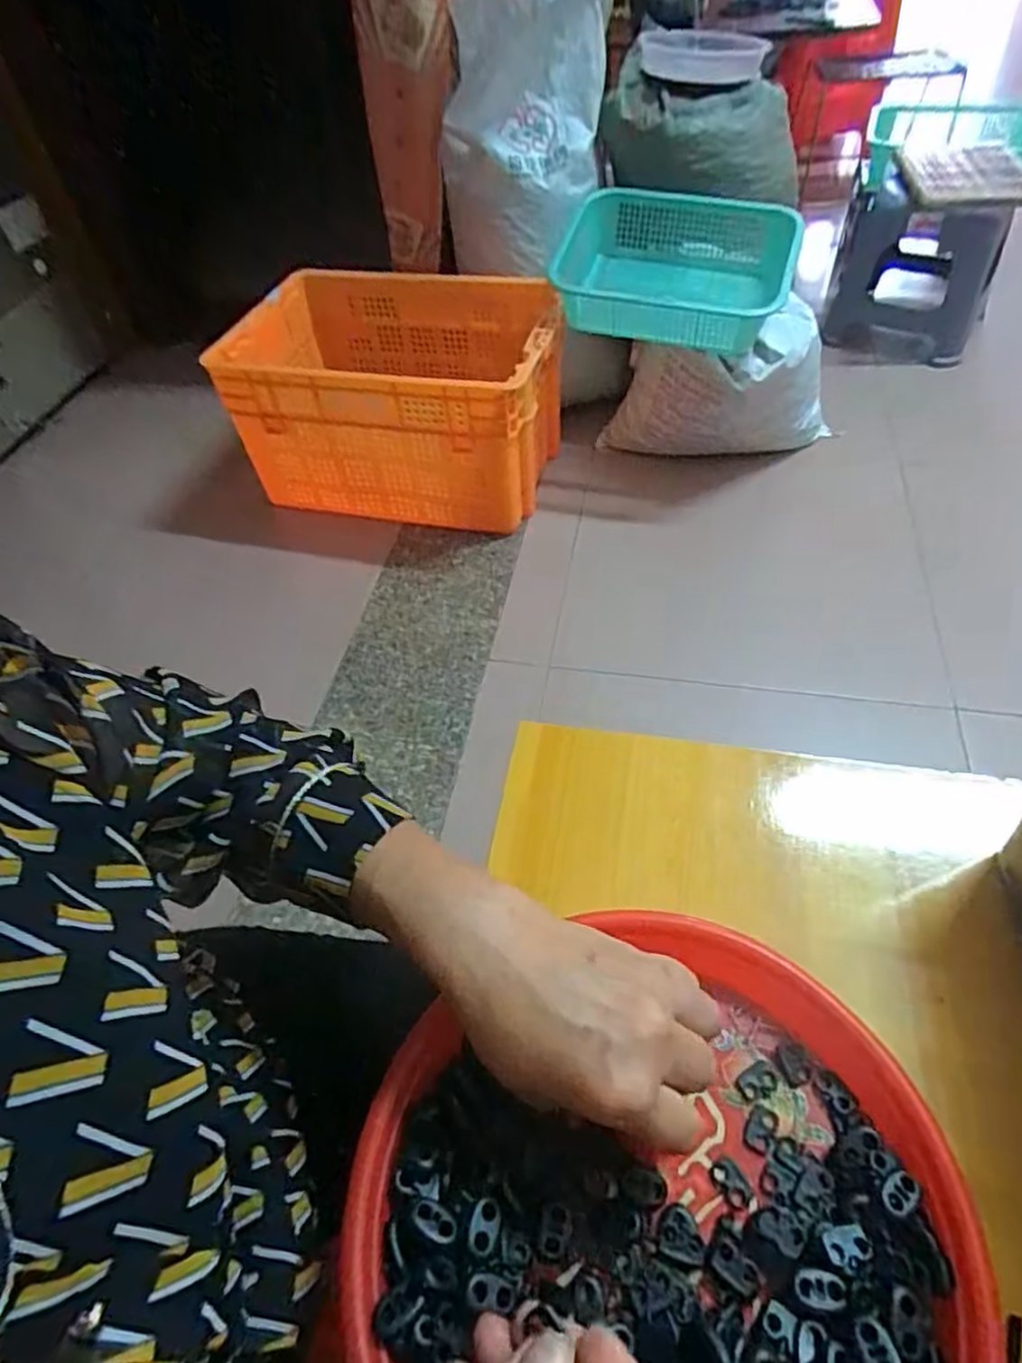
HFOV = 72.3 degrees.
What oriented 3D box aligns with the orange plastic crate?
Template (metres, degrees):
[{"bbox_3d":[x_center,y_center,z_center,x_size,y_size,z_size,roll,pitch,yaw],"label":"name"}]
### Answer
[{"bbox_3d":[-0.205,-0.530,1.353,0.556,0.345,0.406,8,53,12],"label":"orange plastic crate"}]

